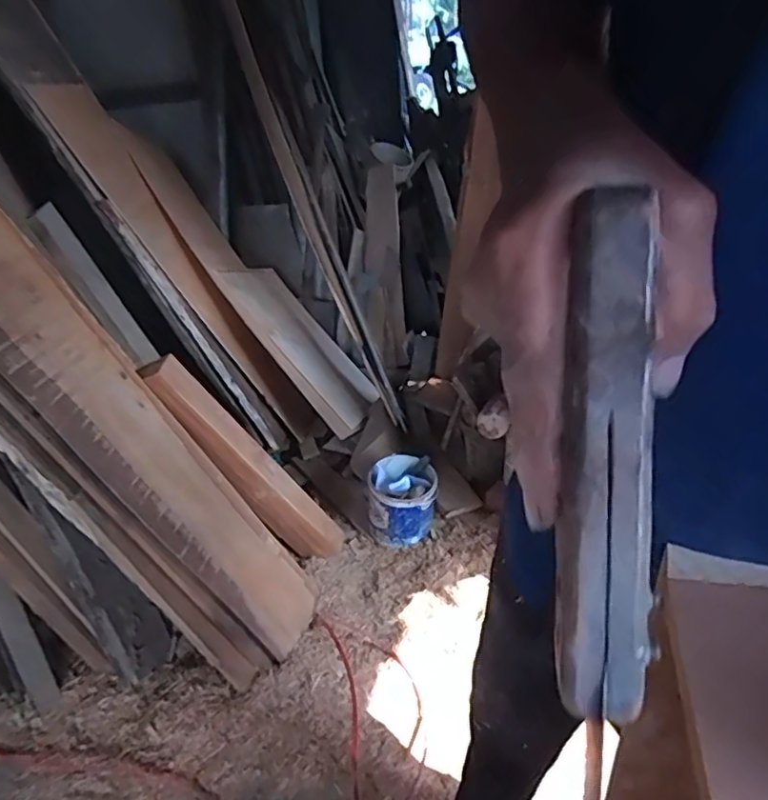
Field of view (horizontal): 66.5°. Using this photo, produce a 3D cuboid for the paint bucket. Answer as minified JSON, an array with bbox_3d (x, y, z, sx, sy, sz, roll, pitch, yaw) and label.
[{"bbox_3d":[0.052,0.266,1.595,0.176,0.153,0.184,-4,32,1],"label":"paint bucket"}]

